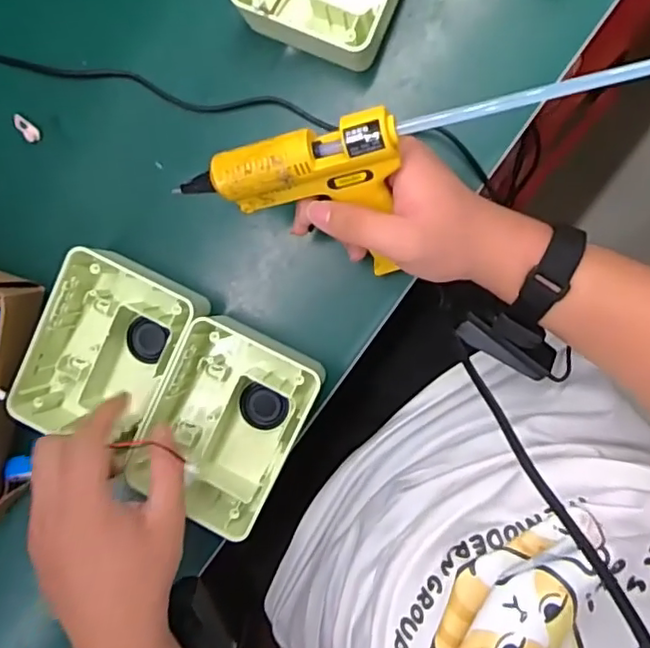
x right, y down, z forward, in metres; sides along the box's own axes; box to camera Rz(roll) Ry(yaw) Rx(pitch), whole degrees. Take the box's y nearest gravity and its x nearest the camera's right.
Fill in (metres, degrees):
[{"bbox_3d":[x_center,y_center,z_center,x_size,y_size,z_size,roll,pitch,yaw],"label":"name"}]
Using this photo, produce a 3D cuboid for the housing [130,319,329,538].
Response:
[{"bbox_3d":[-0.074,0.080,0.477,0.105,0.064,0.148,28,97,6],"label":"housing"}]

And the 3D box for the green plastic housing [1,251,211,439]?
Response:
[{"bbox_3d":[-0.167,0.028,0.483,0.102,0.062,0.155,29,98,6],"label":"green plastic housing"}]

